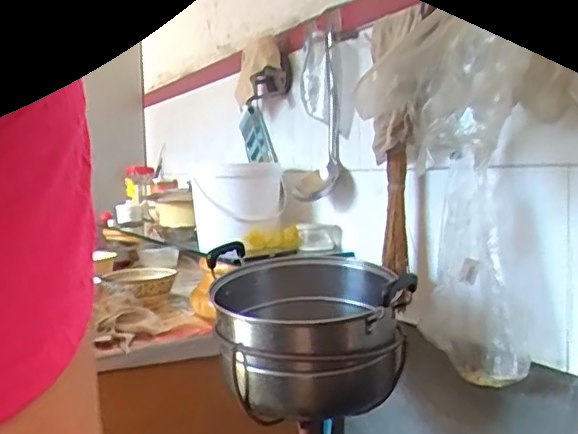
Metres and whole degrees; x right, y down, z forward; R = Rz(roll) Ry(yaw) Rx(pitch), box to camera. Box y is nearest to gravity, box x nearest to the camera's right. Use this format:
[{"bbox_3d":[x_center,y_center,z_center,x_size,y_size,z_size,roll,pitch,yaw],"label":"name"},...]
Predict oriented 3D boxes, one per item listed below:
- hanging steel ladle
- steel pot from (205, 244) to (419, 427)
[{"bbox_3d":[0.062,-0.220,1.342,0.098,0.362,0.118,-2,5,-1],"label":"hanging steel ladle"},{"bbox_3d":[0.027,0.200,1.004,0.296,0.215,0.323,-2,5,0],"label":"steel pot"}]

